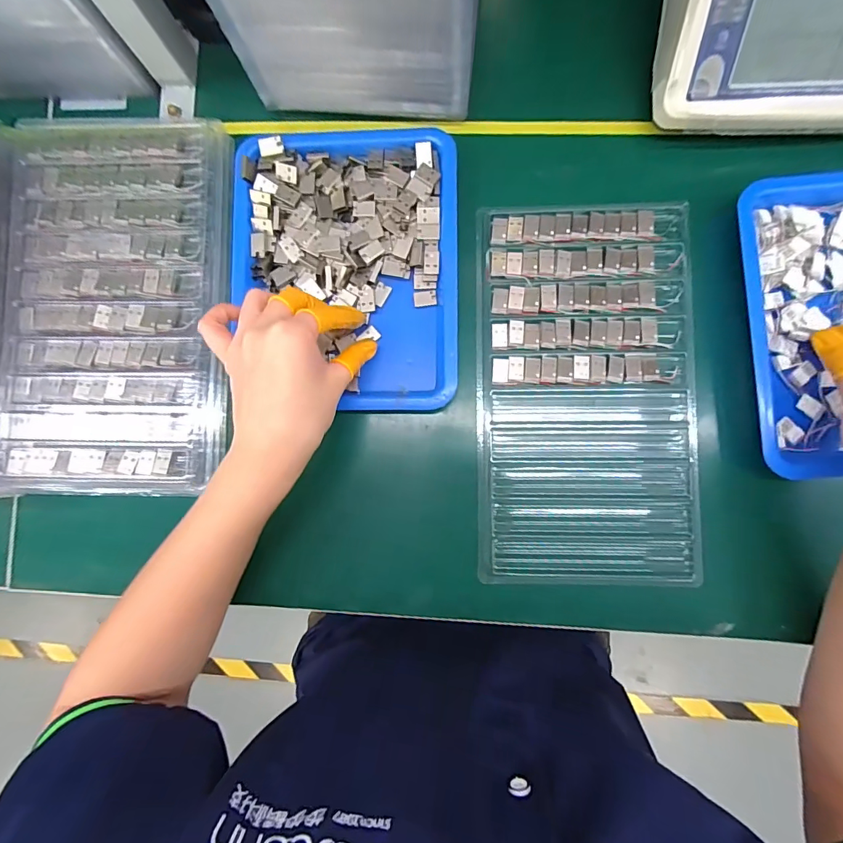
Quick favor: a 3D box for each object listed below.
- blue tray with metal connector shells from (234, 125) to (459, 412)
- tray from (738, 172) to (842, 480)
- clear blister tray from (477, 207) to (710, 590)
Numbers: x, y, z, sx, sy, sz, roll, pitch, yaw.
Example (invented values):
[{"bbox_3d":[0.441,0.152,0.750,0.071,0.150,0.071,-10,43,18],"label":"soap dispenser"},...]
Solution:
[{"bbox_3d":[-0.058,-0.118,0.331,0.169,0.027,0.213,0,88,1],"label":"blue tray with metal connector shells"},{"bbox_3d":[0.320,-0.075,0.303,0.165,0.032,0.218,-3,88,0],"label":"tray"},{"bbox_3d":[0.125,-0.024,0.328,0.158,0.019,0.286,0,88,1],"label":"clear blister tray"}]

